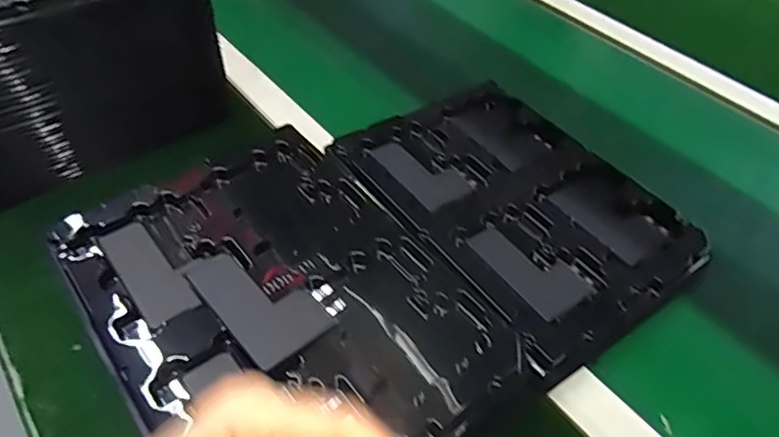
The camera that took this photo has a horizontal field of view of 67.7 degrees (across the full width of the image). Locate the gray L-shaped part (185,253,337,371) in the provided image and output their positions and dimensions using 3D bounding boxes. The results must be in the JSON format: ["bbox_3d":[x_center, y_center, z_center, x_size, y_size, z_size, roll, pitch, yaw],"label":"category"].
[{"bbox_3d":[-0.087,0.052,0.383,0.056,0.009,0.098,-33,56,-27],"label":"gray L-shaped part"}]

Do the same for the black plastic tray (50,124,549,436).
[{"bbox_3d":[-0.076,0.072,0.413,0.217,0.078,0.301,-29,55,-25],"label":"black plastic tray"}]

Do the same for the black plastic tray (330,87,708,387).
[{"bbox_3d":[0.104,-0.014,0.512,0.220,0.024,0.288,-28,55,-26],"label":"black plastic tray"}]

